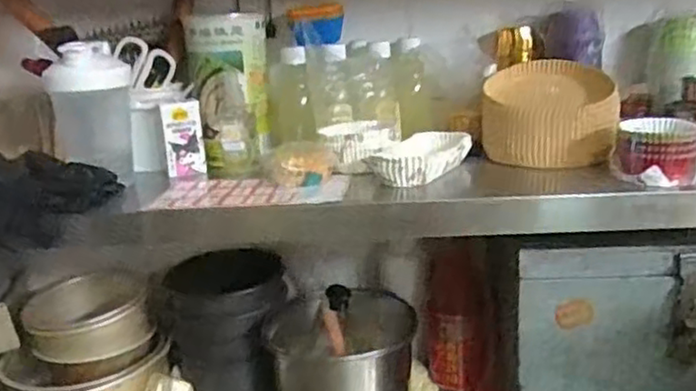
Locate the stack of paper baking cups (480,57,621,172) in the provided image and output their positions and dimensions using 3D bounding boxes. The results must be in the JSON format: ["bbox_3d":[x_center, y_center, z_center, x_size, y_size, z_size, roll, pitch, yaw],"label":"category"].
[{"bbox_3d":[0.227,-0.093,0.795,0.145,0.092,0.123,1,18,14],"label":"stack of paper baking cups"}]

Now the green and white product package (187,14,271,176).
[{"bbox_3d":[-0.149,-0.127,0.871,0.094,0.180,0.078,-1,17,8],"label":"green and white product package"}]

